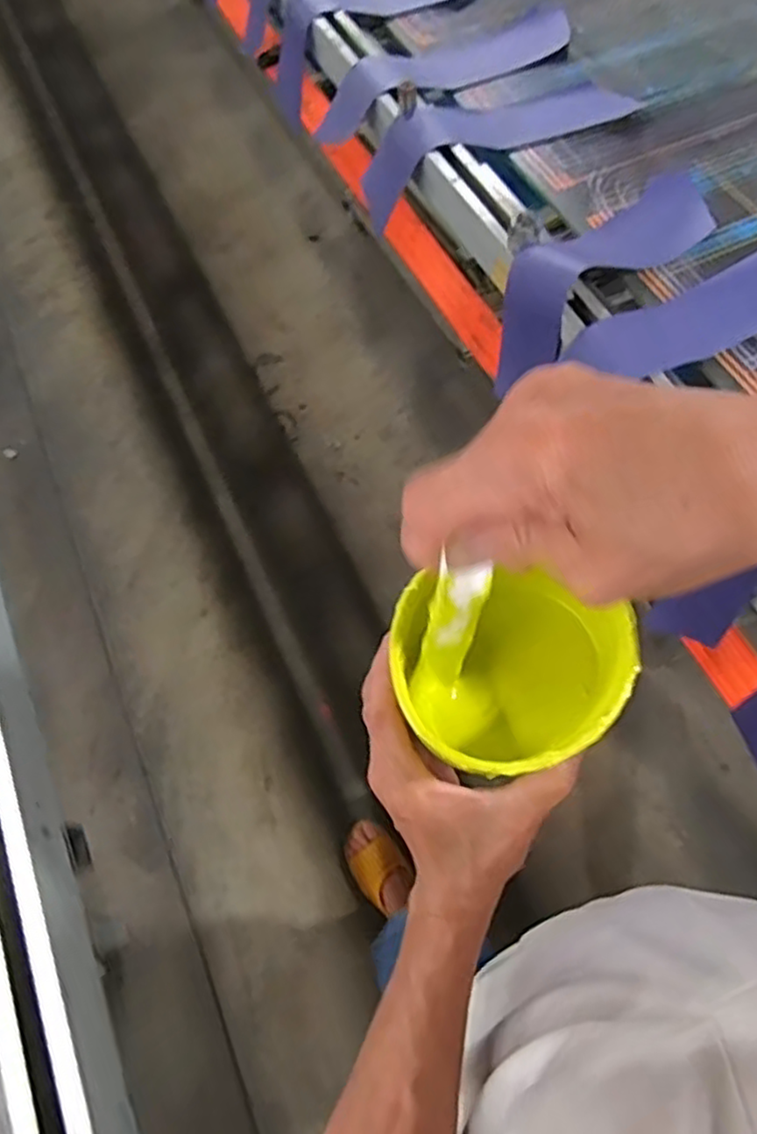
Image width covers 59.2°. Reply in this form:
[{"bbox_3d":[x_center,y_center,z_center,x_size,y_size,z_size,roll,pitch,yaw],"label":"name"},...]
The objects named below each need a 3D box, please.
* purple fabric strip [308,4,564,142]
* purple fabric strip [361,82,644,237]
[{"bbox_3d":[0.105,-0.723,0.990,0.402,0.075,0.118,-30,67,-13],"label":"purple fabric strip"},{"bbox_3d":[0.163,-0.590,0.928,0.380,0.104,0.114,-18,65,-7],"label":"purple fabric strip"}]

